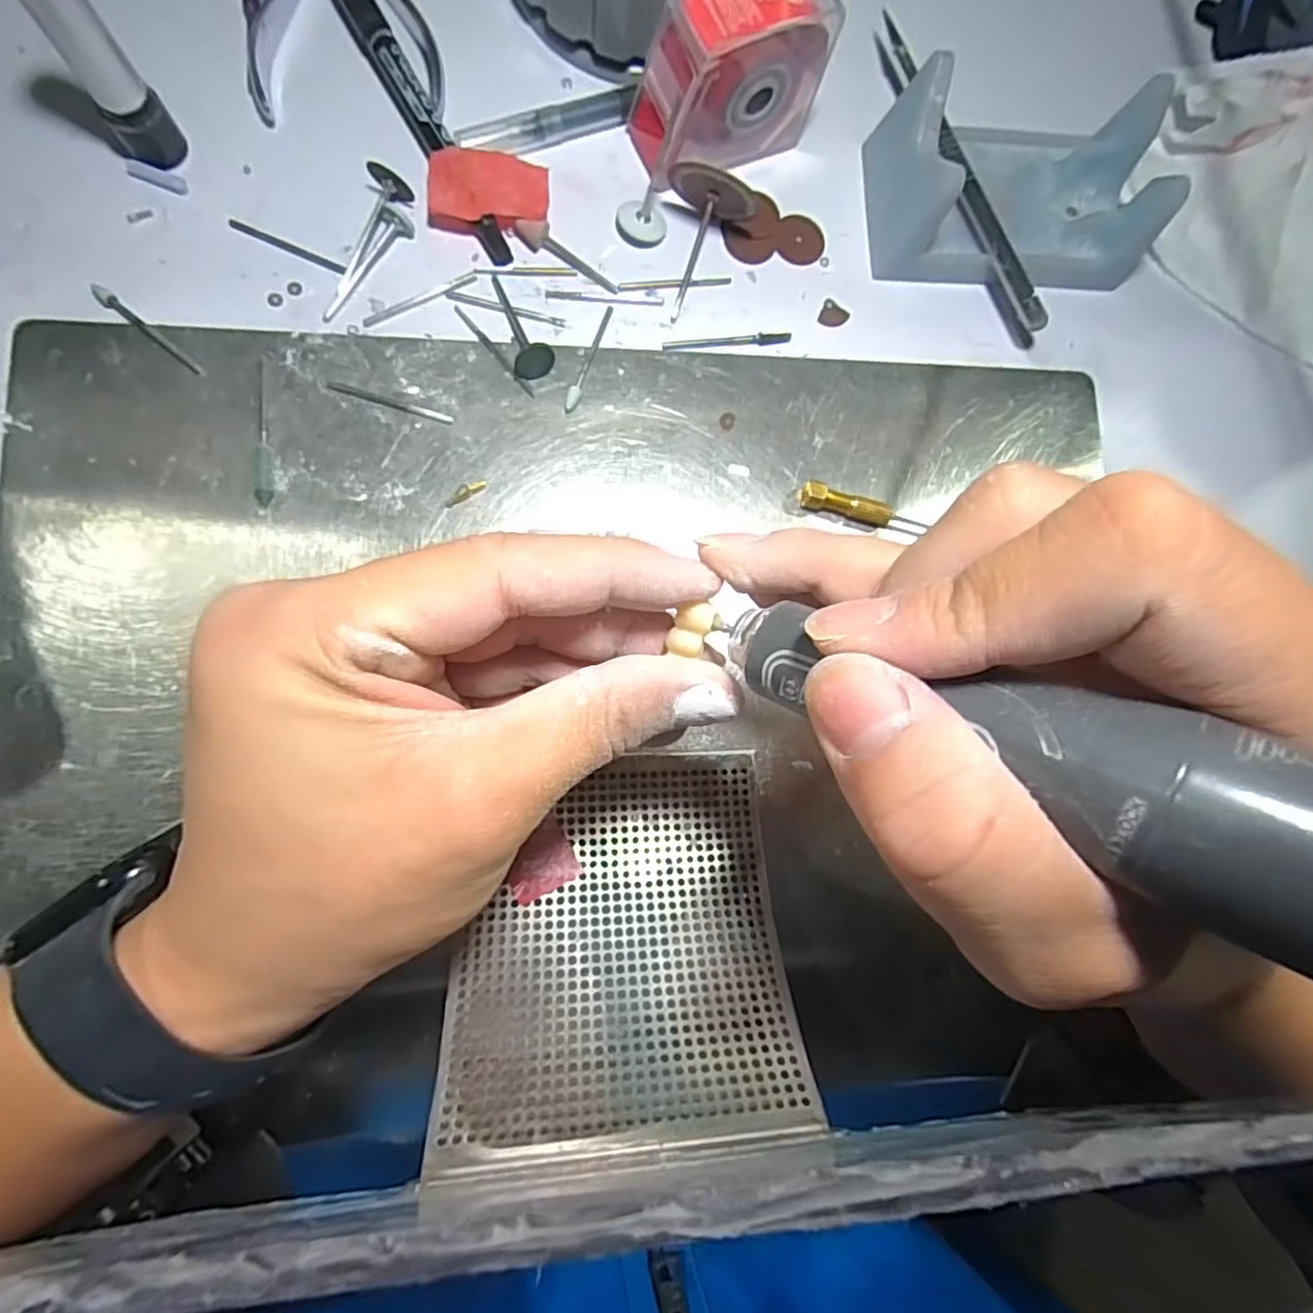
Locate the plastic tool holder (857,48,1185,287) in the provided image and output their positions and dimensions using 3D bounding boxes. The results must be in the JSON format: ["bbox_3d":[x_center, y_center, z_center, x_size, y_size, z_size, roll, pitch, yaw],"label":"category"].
[{"bbox_3d":[0.138,-0.185,0.248,0.104,0.040,0.067,-3,85,-7],"label":"plastic tool holder"}]

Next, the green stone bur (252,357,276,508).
[{"bbox_3d":[-0.134,-0.077,0.220,0.007,0.004,0.052,0,84,-7],"label":"green stone bur"}]

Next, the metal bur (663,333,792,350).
[{"bbox_3d":[0.028,-0.122,0.246,0.050,0.004,0.004,-7,85,-8],"label":"metal bur"}]

